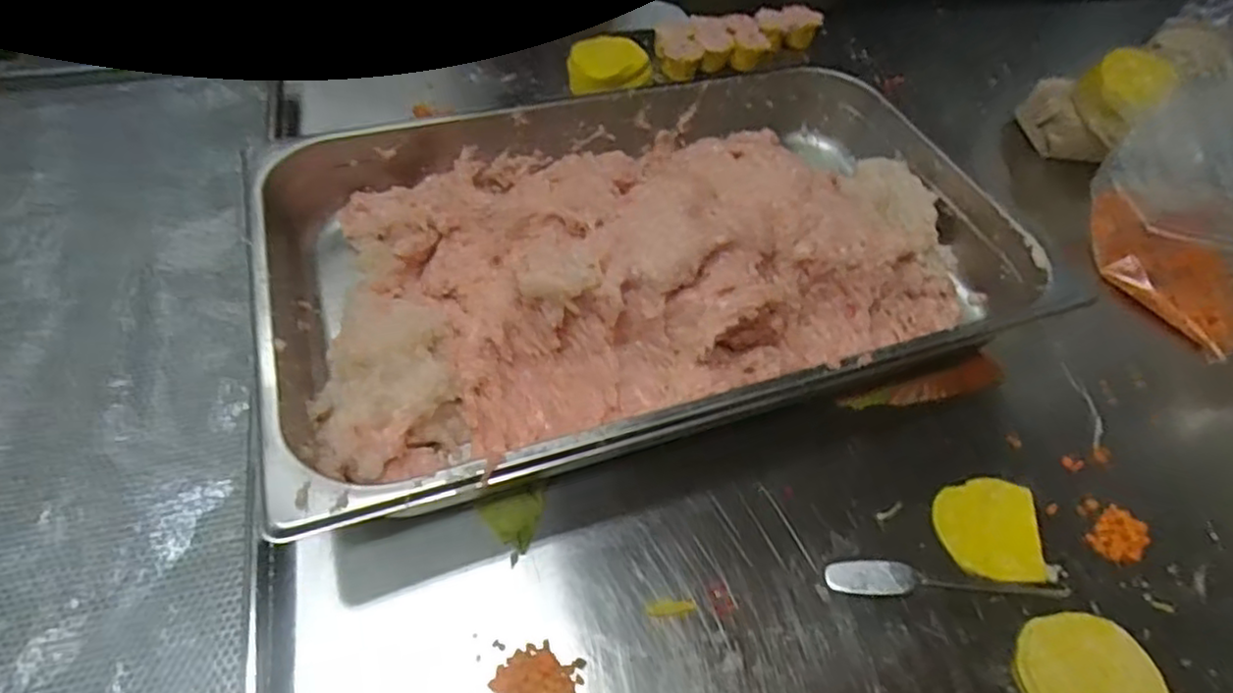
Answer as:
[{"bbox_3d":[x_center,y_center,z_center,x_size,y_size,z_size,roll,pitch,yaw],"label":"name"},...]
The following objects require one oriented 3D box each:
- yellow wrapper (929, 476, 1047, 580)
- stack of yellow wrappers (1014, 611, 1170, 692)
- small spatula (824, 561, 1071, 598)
[{"bbox_3d":[0.226,0.109,0.416,0.059,0.005,0.063,7,53,1],"label":"yellow wrapper"},{"bbox_3d":[0.257,0.180,0.366,0.074,0.005,0.069,-4,54,-7],"label":"stack of yellow wrappers"},{"bbox_3d":[0.191,0.137,0.395,0.136,0.006,0.018,5,53,-1],"label":"small spatula"}]

